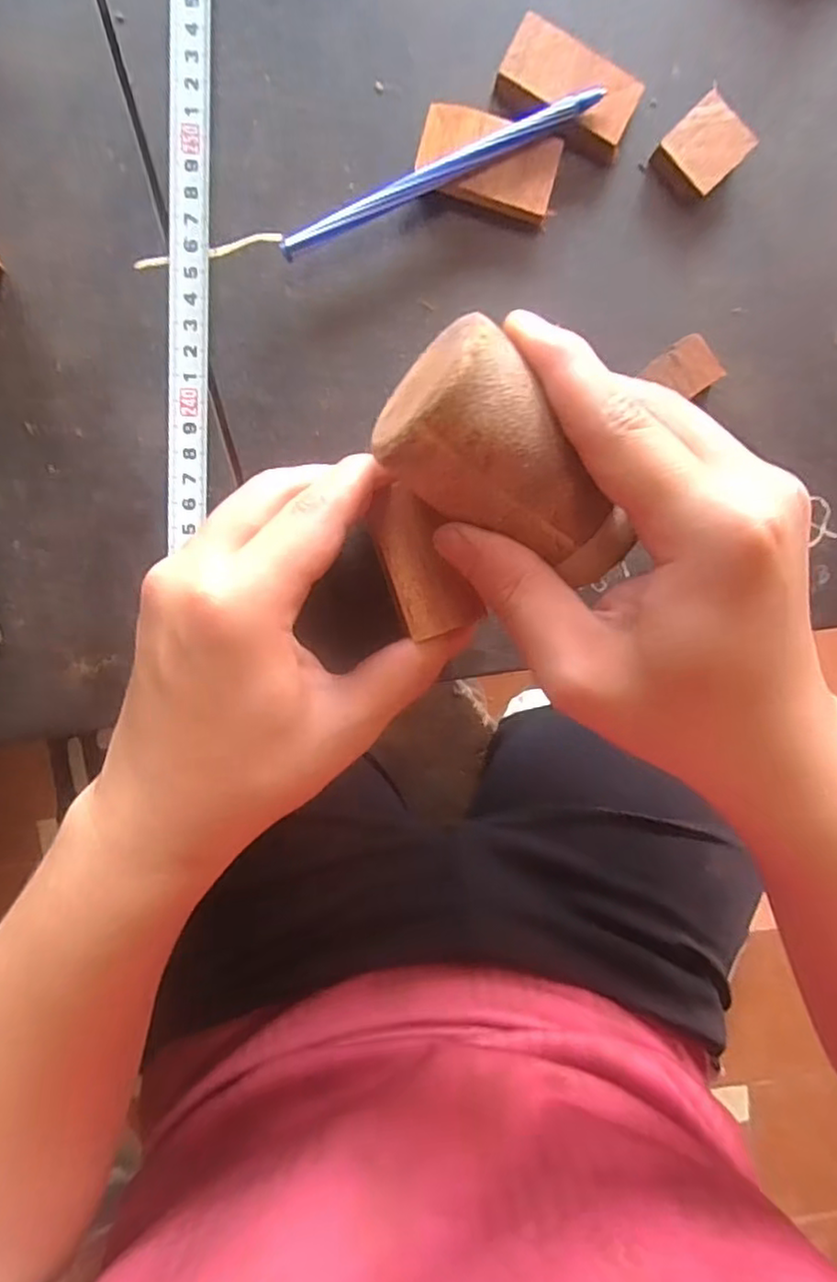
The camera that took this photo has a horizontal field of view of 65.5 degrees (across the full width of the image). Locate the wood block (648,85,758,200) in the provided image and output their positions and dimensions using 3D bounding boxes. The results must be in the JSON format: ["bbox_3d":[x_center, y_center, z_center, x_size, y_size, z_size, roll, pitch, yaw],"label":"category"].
[{"bbox_3d":[0.116,-0.200,0.266,0.032,0.011,0.027,-45,97,0],"label":"wood block"}]

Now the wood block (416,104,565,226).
[{"bbox_3d":[0.028,-0.189,0.259,0.054,0.011,0.031,12,94,-6],"label":"wood block"}]

